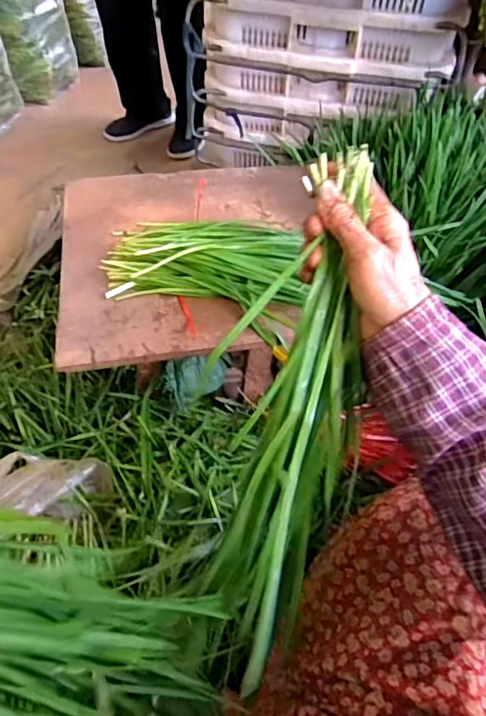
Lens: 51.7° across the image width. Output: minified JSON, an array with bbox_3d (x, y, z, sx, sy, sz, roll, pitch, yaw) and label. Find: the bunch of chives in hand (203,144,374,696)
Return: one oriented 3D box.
[{"bbox_3d":[0.025,0.058,0.358,0.097,0.397,0.072,11,8,5],"label":"bunch of chives in hand"}]

